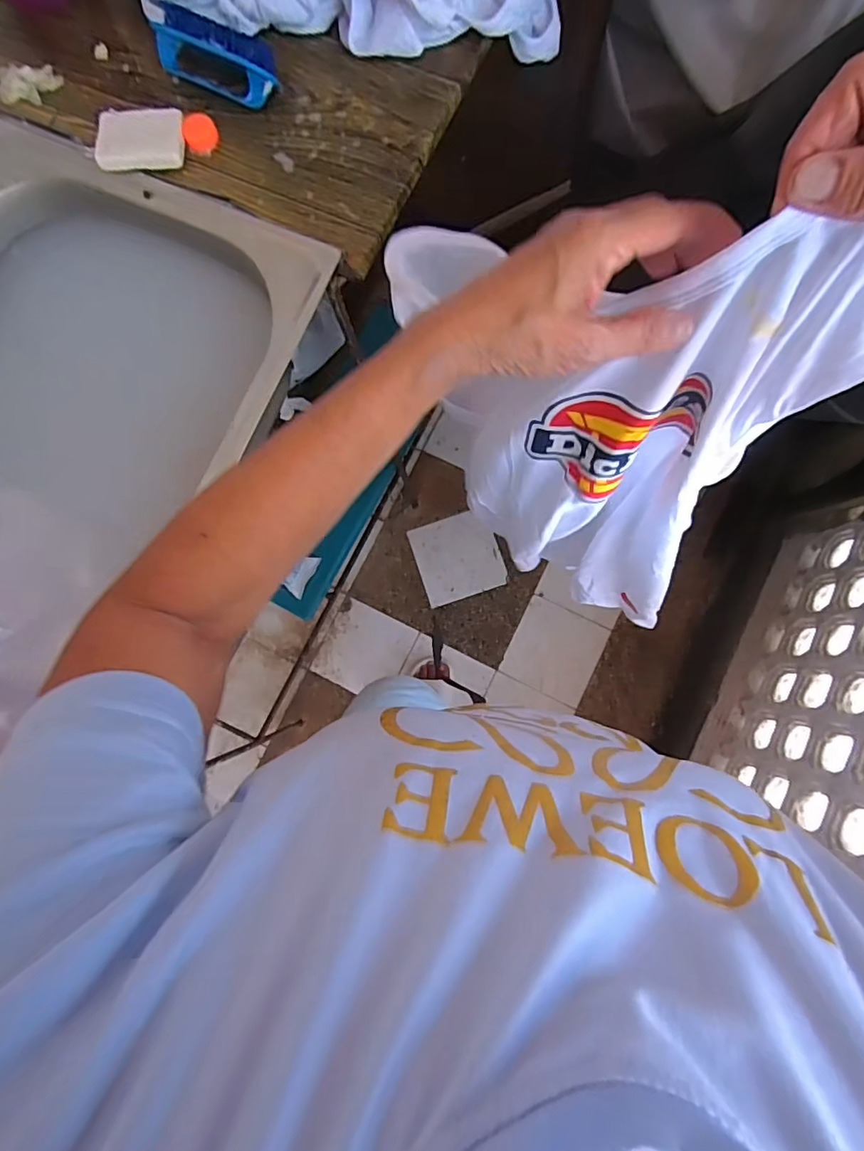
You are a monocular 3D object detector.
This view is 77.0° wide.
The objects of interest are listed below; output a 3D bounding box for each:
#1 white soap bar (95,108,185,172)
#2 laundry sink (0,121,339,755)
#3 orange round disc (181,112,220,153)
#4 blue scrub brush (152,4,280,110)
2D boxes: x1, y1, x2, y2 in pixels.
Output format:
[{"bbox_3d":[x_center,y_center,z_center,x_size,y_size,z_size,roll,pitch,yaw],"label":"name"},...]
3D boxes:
[{"bbox_3d":[-0.280,-0.421,0.527,0.080,0.016,0.061,-5,81,1],"label":"white soap bar"},{"bbox_3d":[-0.387,-0.101,0.594,0.405,0.222,0.593,25,83,5],"label":"laundry sink"},{"bbox_3d":[-0.227,-0.434,0.533,0.032,0.009,0.041,-24,81,-2],"label":"orange round disc"},{"bbox_3d":[-0.205,-0.492,0.513,0.129,0.044,0.048,28,83,6],"label":"blue scrub brush"}]

